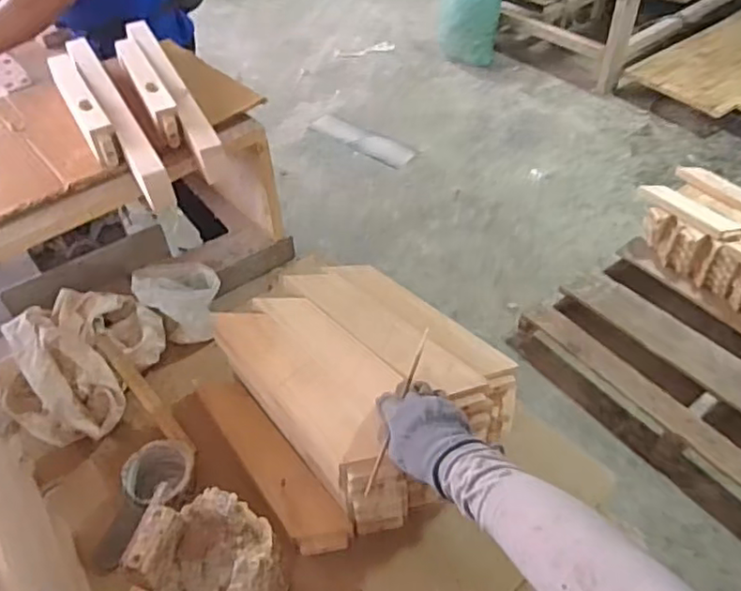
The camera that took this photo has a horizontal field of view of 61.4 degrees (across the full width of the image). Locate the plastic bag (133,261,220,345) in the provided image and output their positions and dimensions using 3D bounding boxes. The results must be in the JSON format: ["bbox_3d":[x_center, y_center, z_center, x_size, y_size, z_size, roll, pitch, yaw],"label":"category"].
[{"bbox_3d":[-0.289,-0.001,0.948,0.112,0.088,0.118,0,46,3],"label":"plastic bag"}]

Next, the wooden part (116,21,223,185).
[{"bbox_3d":[-0.288,-0.277,0.869,0.061,0.059,0.410,-22,49,-17],"label":"wooden part"}]

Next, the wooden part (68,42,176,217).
[{"bbox_3d":[-0.337,-0.237,0.823,0.033,0.069,0.378,-25,50,-20],"label":"wooden part"}]

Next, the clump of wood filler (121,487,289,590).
[{"bbox_3d":[-0.160,0.286,0.626,0.129,0.147,0.127,11,47,13],"label":"clump of wood filler"}]

